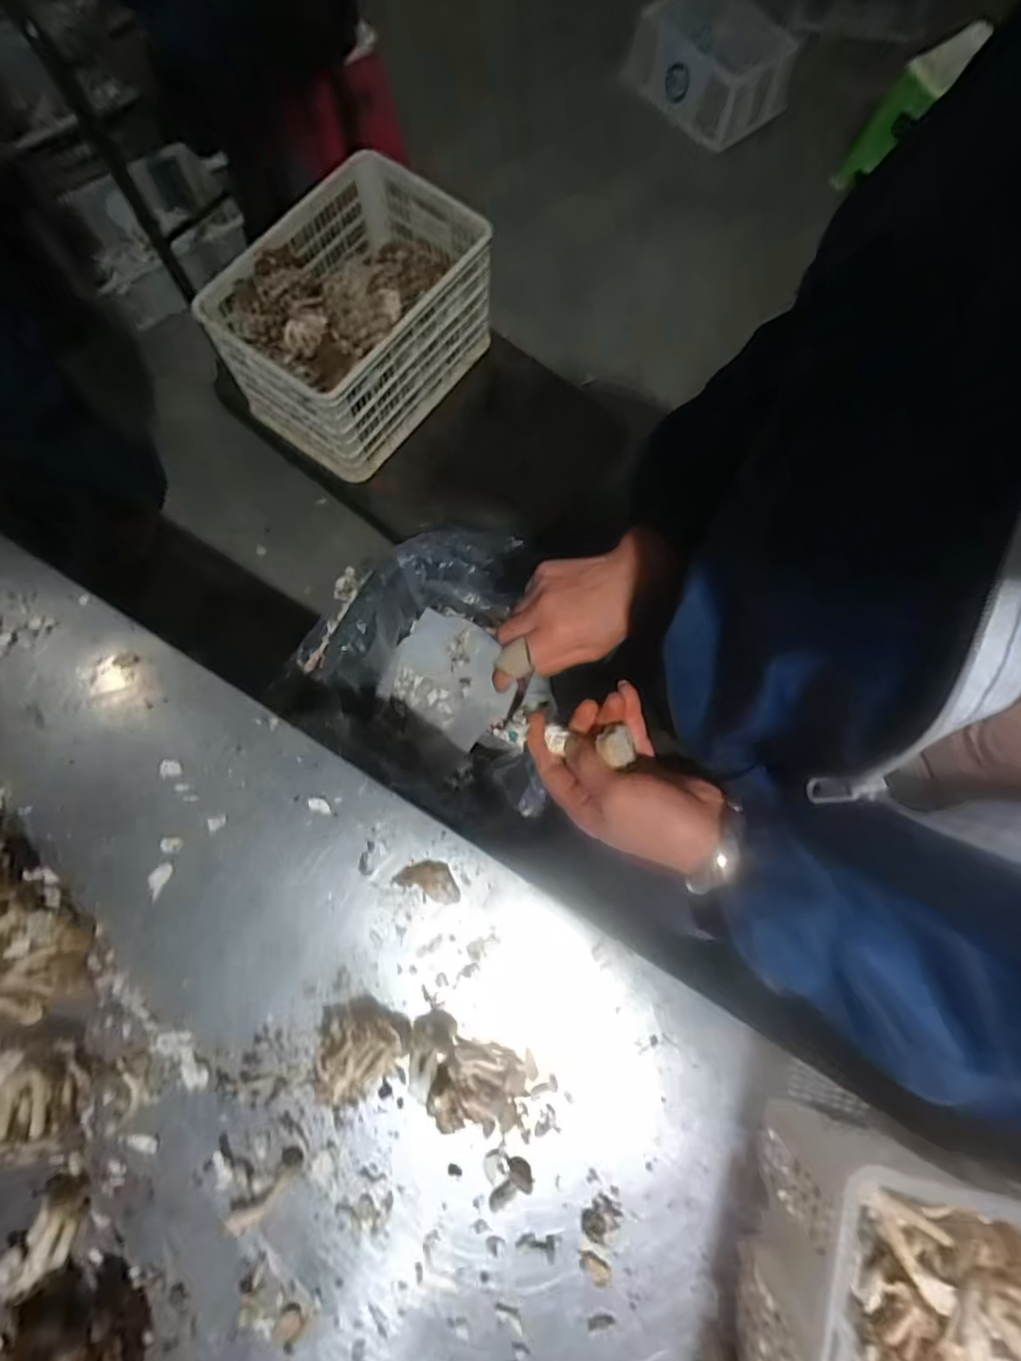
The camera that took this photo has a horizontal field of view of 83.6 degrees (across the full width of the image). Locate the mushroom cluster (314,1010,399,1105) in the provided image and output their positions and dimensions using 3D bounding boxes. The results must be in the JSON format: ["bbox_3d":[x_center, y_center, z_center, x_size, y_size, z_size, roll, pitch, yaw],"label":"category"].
[{"bbox_3d":[-0.148,0.365,0.545,0.074,0.042,0.070,1,76,-2],"label":"mushroom cluster"}]

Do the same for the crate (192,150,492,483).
[{"bbox_3d":[-0.320,-0.817,1.226,0.395,0.262,0.586,38,78,7],"label":"crate"}]

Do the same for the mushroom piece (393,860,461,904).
[{"bbox_3d":[-0.084,0.205,0.587,0.069,0.027,0.038,22,76,3],"label":"mushroom piece"}]

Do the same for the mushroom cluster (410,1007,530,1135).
[{"bbox_3d":[-0.049,0.378,0.542,0.117,0.045,0.074,26,79,5],"label":"mushroom cluster"}]

